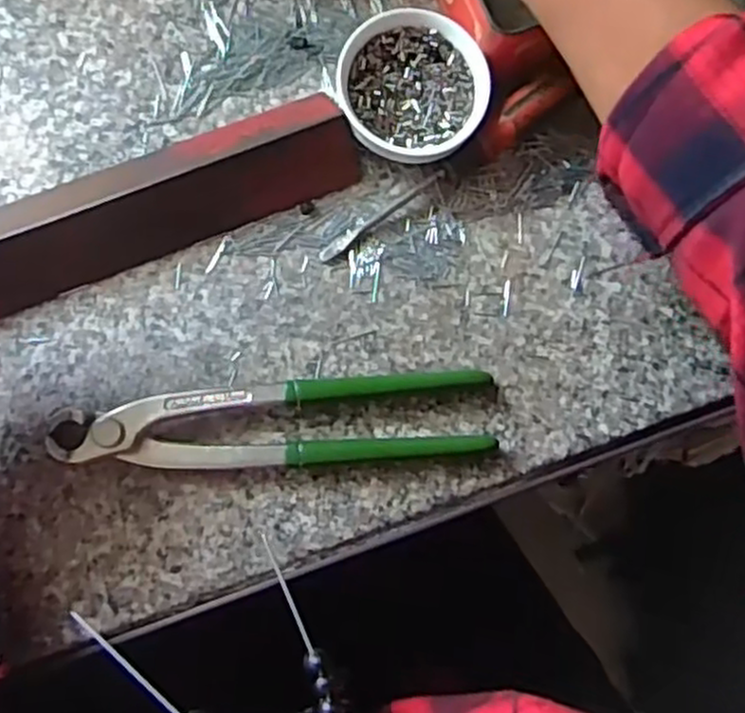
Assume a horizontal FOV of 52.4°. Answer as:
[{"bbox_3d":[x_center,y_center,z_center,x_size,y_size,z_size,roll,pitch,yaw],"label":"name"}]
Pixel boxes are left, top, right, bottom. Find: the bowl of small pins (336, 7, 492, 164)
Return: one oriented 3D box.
[{"bbox_3d":[0.019,-0.130,0.373,0.070,0.027,0.072,1,82,-5],"label":"bowl of small pins"}]

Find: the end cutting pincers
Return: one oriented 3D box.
[{"bbox_3d":[-0.041,0.032,0.349,0.192,0.018,0.039,-4,82,-5],"label":"end cutting pincers"}]

